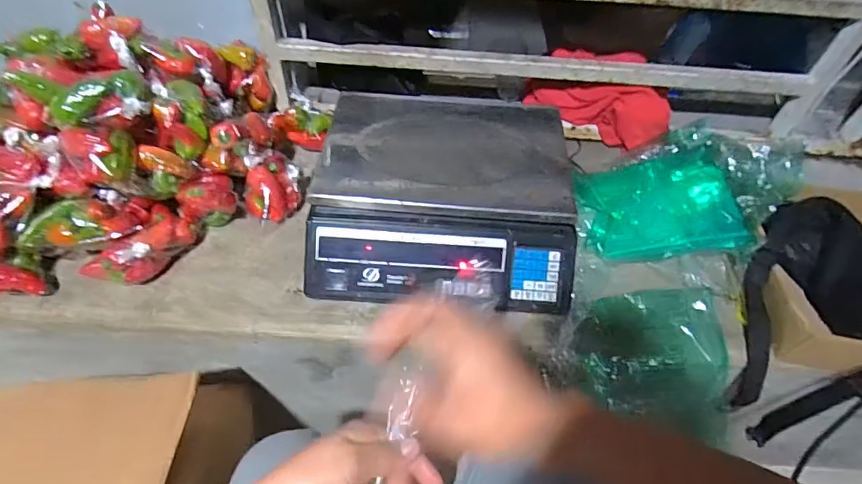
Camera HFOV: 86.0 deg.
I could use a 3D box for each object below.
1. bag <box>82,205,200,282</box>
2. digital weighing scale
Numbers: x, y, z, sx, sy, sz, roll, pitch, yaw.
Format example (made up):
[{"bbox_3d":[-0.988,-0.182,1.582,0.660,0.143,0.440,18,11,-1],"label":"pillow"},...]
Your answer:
[{"bbox_3d":[-0.371,-0.002,0.598,0.082,0.052,0.131,16,54,9],"label":"bag"},{"bbox_3d":[0.019,-0.066,0.631,0.332,0.102,0.292,5,53,1],"label":"digital weighing scale"}]

